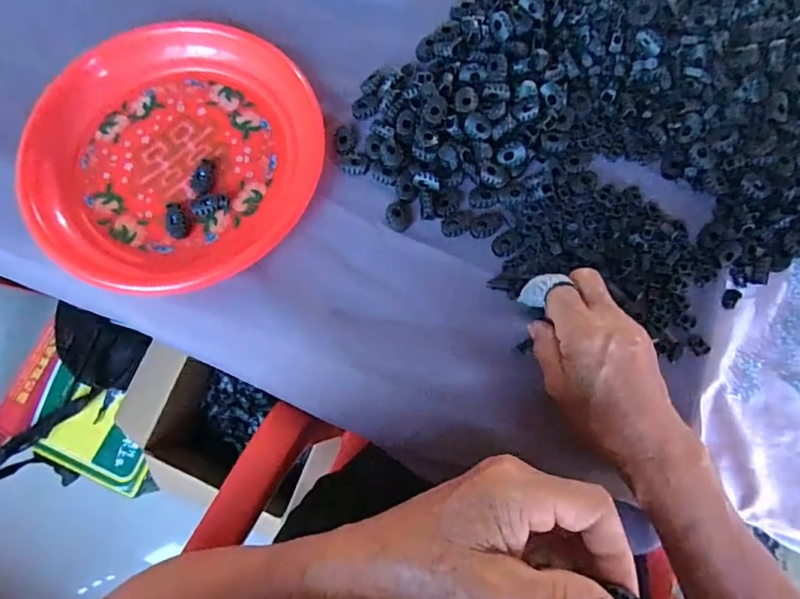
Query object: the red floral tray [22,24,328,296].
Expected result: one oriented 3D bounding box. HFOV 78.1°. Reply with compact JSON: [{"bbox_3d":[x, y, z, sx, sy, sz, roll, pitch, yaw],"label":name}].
[{"bbox_3d":[-0.171,-0.114,0.379,0.200,0.032,0.217,33,79,8],"label":"red floral tray"}]

